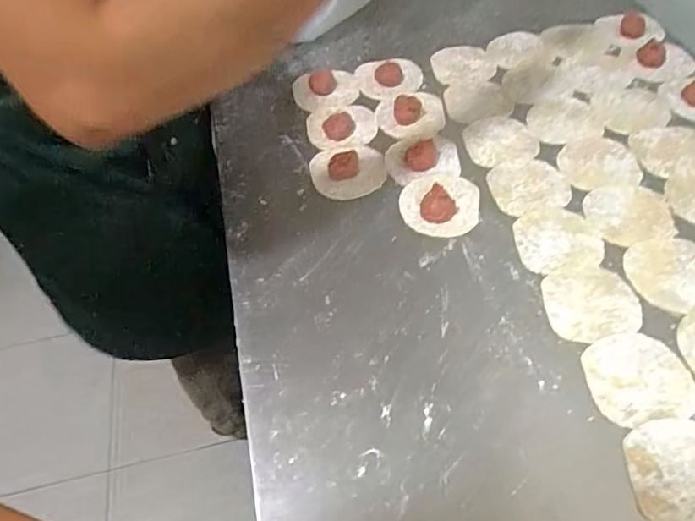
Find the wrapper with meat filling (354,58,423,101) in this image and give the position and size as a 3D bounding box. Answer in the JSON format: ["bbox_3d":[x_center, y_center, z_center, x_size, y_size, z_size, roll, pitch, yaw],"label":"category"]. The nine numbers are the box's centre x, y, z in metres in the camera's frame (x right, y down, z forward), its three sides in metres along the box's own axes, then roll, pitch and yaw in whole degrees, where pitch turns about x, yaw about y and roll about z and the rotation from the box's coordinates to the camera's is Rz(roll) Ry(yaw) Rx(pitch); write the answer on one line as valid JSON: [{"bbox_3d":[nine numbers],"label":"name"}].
[{"bbox_3d":[0.051,-0.230,0.711,0.084,0.011,0.076,2,53,7],"label":"wrapper with meat filling"}]

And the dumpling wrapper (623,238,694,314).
[{"bbox_3d":[0.296,0.012,0.506,0.079,0.004,0.079,-13,53,-4],"label":"dumpling wrapper"}]

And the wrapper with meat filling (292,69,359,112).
[{"bbox_3d":[-0.026,-0.210,0.688,0.079,0.013,0.072,-3,53,4],"label":"wrapper with meat filling"}]

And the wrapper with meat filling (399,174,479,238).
[{"bbox_3d":[0.095,-0.064,0.574,0.078,0.019,0.082,-3,53,4],"label":"wrapper with meat filling"}]

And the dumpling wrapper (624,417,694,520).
[{"bbox_3d":[0.240,0.150,0.396,0.075,0.004,0.078,-3,53,4],"label":"dumpling wrapper"}]

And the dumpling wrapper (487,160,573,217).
[{"bbox_3d":[0.190,-0.078,0.588,0.079,0.004,0.071,-12,53,-4],"label":"dumpling wrapper"}]

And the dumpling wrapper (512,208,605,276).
[{"bbox_3d":[0.201,-0.020,0.541,0.076,0.004,0.078,-3,53,4],"label":"dumpling wrapper"}]

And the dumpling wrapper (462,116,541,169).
[{"bbox_3d":[0.168,-0.134,0.621,0.078,0.006,0.074,-5,53,2],"label":"dumpling wrapper"}]

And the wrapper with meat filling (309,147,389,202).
[{"bbox_3d":[0.001,-0.097,0.606,0.079,0.011,0.069,-8,53,0],"label":"wrapper with meat filling"}]

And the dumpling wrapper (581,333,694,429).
[{"bbox_3d":[0.232,0.093,0.450,0.078,0.004,0.074,-9,53,-1],"label":"dumpling wrapper"}]

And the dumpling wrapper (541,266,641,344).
[{"bbox_3d":[0.215,0.036,0.495,0.080,0.004,0.074,-3,53,4],"label":"dumpling wrapper"}]

